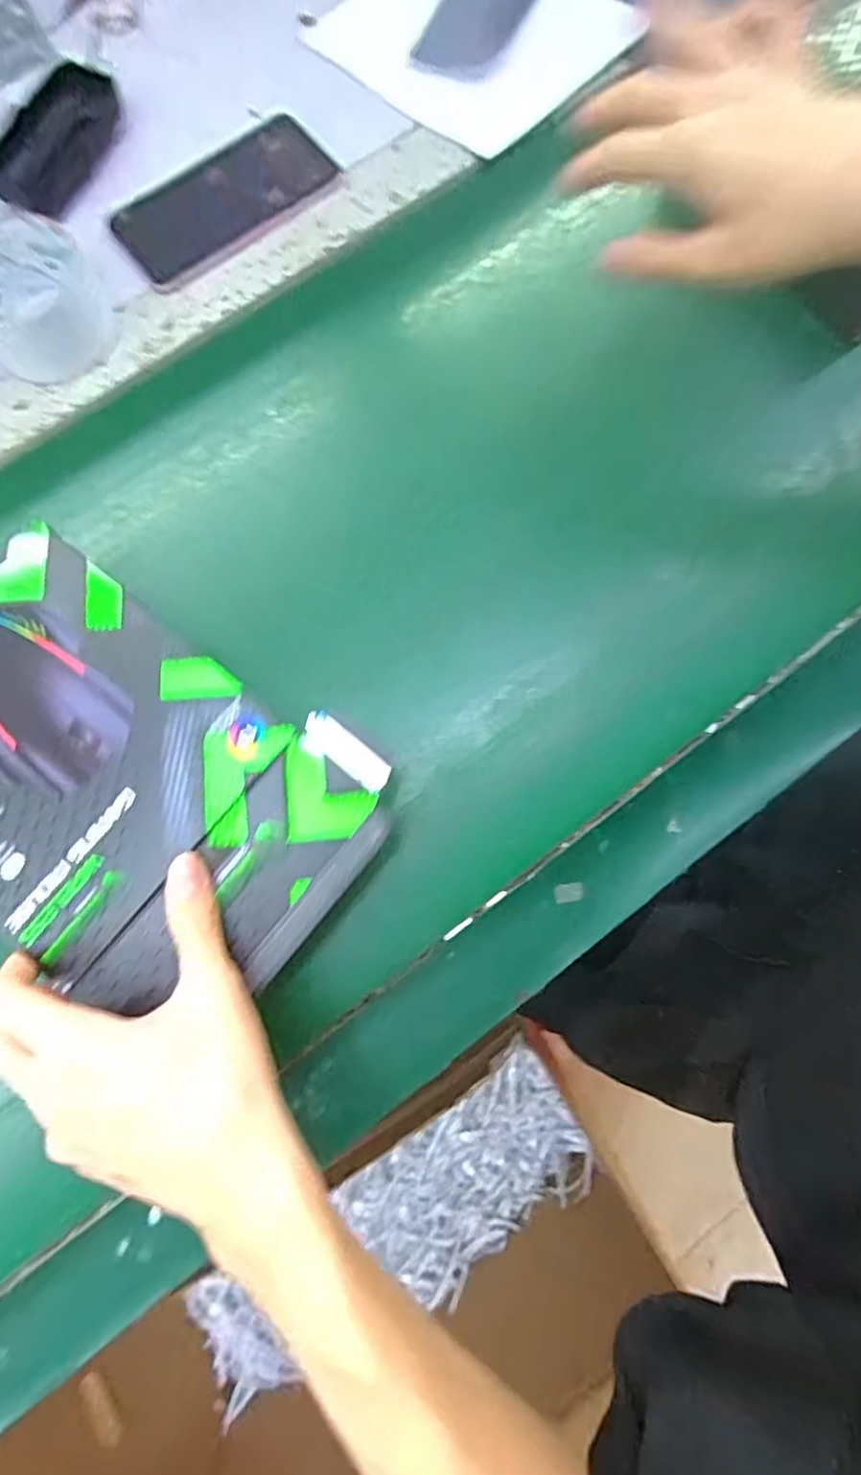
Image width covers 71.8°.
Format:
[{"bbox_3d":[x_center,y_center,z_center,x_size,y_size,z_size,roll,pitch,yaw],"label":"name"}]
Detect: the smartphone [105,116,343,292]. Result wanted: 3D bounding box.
[{"bbox_3d":[-0.138,-0.367,0.404,0.150,0.014,0.070,-38,82,-7],"label":"smartphone"}]

